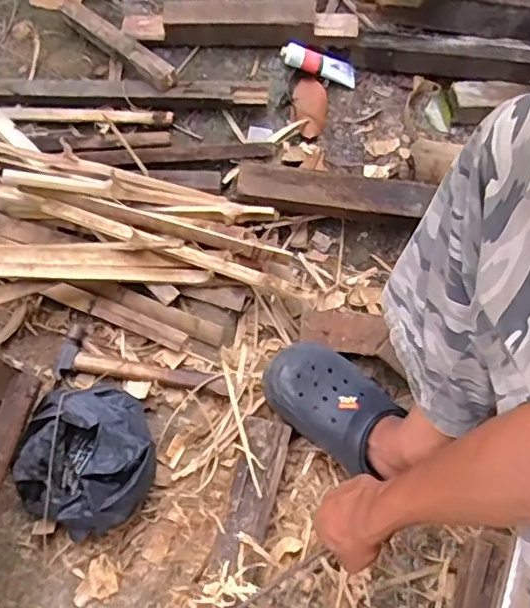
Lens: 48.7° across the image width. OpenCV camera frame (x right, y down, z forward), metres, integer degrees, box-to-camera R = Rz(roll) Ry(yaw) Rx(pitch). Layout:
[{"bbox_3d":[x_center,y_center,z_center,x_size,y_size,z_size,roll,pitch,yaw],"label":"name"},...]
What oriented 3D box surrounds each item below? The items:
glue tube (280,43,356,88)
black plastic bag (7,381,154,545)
[{"bbox_3d":[0.094,-0.411,1.003,0.138,0.026,0.034,14,69,-16],"label":"glue tube"},{"bbox_3d":[-0.218,0.189,0.726,0.171,0.075,0.182,15,68,5],"label":"black plastic bag"}]

